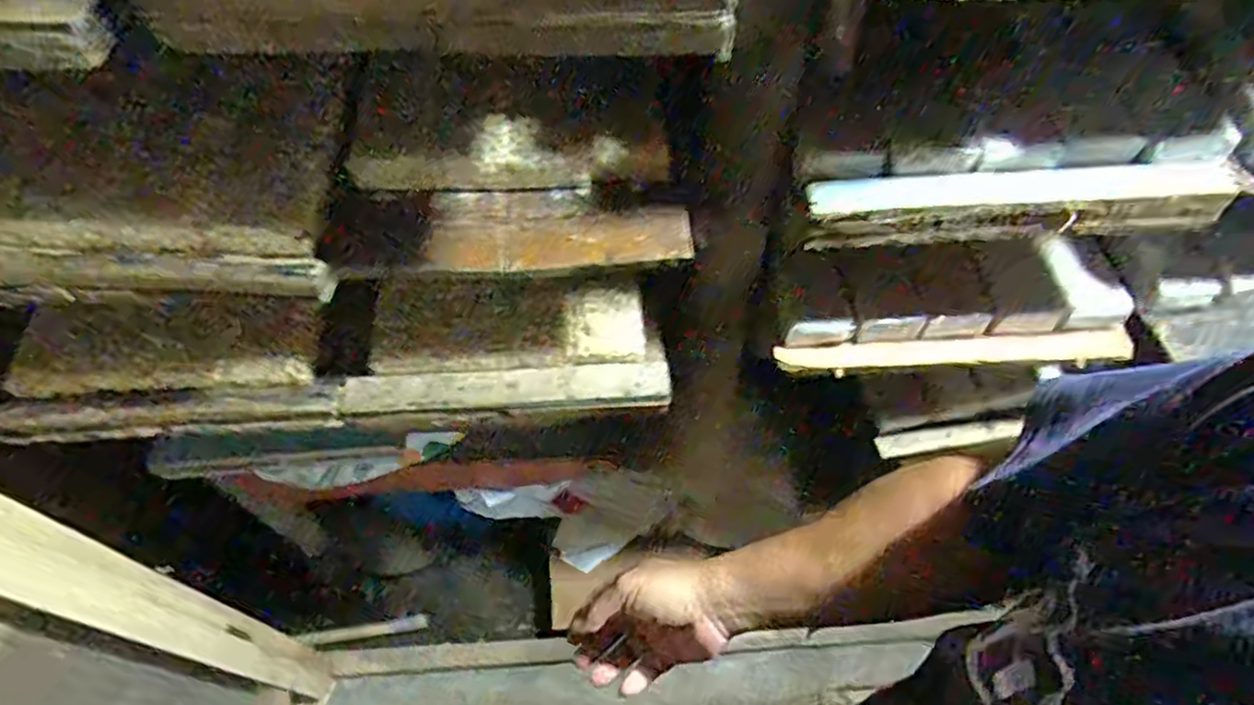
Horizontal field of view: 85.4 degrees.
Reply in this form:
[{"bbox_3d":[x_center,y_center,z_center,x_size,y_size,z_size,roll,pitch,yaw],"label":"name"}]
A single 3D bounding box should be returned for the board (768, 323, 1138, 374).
[{"bbox_3d":[0.337,-0.001,0.699,0.367,0.025,0.029,-3,58,-1],"label":"board"}]

